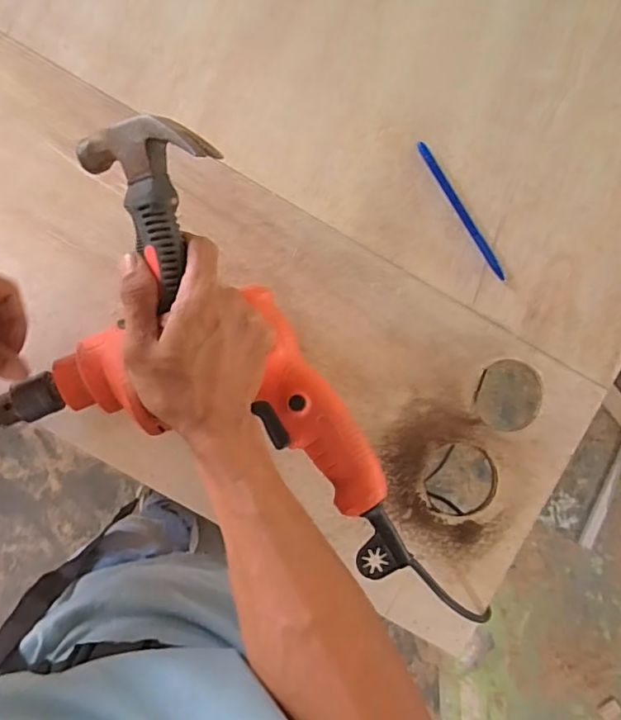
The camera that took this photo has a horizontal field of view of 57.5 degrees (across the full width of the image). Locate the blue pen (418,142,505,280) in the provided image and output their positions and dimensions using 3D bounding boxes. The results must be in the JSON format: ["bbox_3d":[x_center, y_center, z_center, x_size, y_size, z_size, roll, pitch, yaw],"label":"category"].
[{"bbox_3d":[0.131,-0.129,0.490,0.008,0.006,0.135,-32,91,-3],"label":"blue pen"}]

